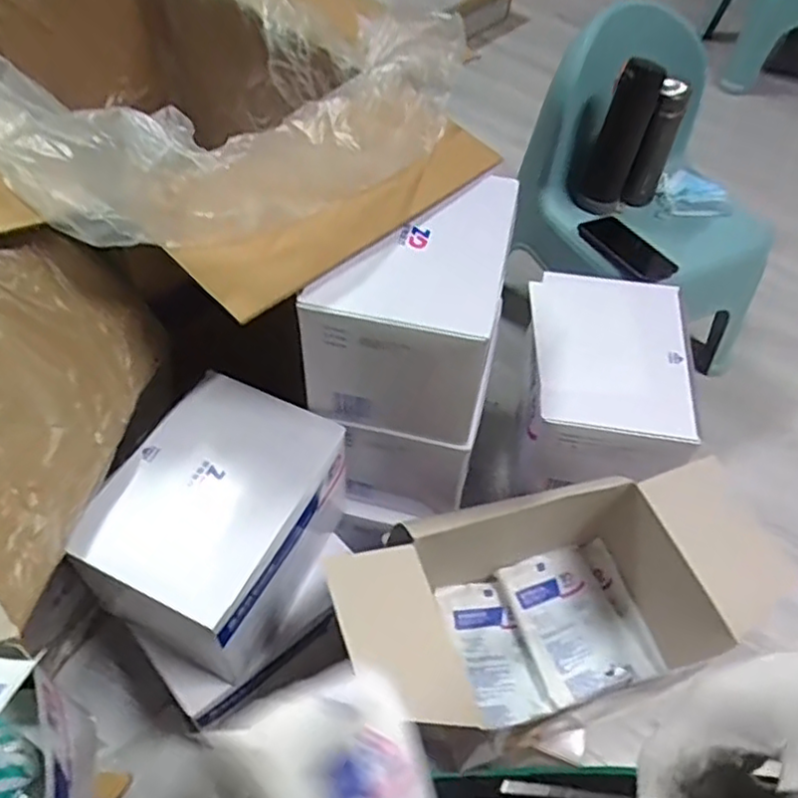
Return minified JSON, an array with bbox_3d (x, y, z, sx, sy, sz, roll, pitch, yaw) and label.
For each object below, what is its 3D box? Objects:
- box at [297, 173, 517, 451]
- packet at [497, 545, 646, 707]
[{"bbox_3d":[0.012,-0.111,0.786,0.190,0.190,0.232,10,53,2],"label":"box"},{"bbox_3d":[0.206,0.267,0.830,0.116,0.017,0.173,-14,55,-15],"label":"packet"}]

